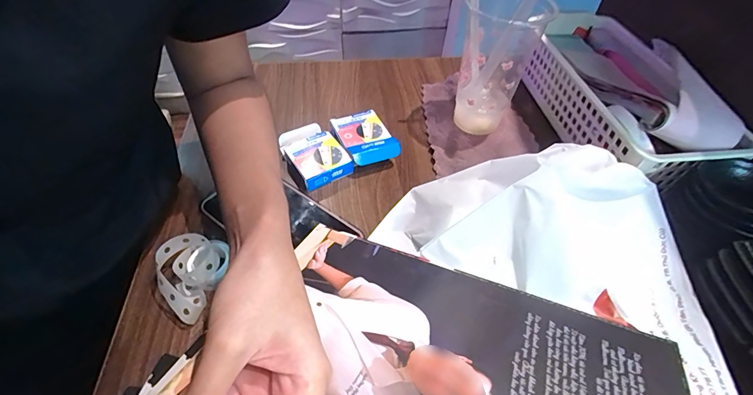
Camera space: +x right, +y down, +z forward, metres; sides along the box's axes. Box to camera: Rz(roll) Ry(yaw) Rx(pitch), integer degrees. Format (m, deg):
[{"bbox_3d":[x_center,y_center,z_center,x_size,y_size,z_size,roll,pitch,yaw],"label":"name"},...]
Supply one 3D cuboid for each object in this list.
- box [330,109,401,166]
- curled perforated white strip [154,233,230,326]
[{"bbox_3d":[-0.015,-0.072,0.446,0.057,0.018,0.084,-20,52,-18],"label":"box"},{"bbox_3d":[-0.164,0.066,0.322,0.056,0.033,0.066,17,51,13],"label":"curled perforated white strip"}]

